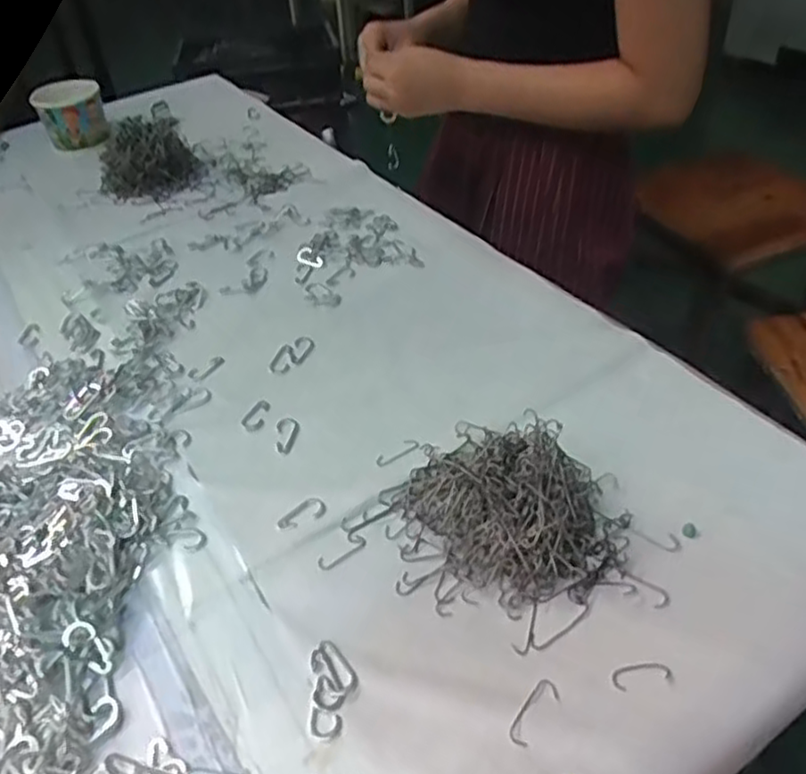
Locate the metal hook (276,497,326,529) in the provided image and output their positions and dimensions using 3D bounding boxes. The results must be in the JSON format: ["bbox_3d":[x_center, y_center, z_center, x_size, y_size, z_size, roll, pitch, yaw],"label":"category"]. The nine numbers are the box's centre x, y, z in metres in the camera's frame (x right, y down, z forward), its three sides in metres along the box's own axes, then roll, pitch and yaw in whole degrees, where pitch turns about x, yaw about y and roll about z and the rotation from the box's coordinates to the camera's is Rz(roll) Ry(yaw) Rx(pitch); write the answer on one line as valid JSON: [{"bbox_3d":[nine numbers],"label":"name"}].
[{"bbox_3d":[-0.073,0.090,0.508,0.036,0.005,0.019,-26,47,-21],"label":"metal hook"}]

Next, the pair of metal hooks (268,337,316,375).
[{"bbox_3d":[-0.101,-0.030,0.640,0.026,0.006,0.050,15,46,20],"label":"pair of metal hooks"}]

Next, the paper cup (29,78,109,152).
[{"bbox_3d":[-0.460,-0.379,0.990,0.089,0.079,0.081,-19,45,-15],"label":"paper cup"}]

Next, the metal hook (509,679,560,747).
[{"bbox_3d":[0.073,0.181,0.398,0.014,0.004,0.040,29,52,31],"label":"metal hook"}]

